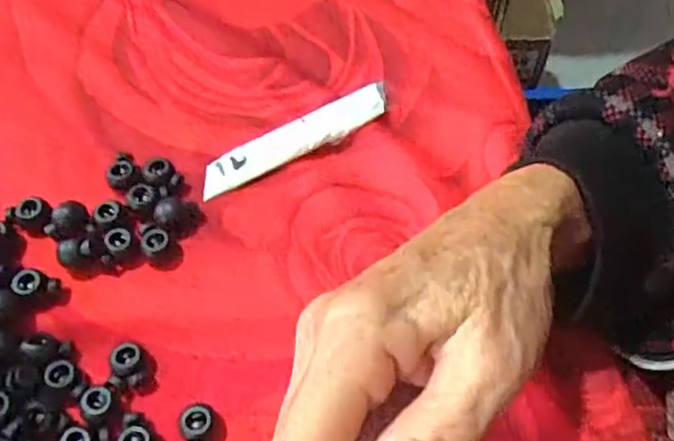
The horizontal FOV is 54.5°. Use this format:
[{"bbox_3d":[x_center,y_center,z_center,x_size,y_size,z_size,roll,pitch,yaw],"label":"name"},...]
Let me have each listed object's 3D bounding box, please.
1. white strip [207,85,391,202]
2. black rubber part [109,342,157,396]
[{"bbox_3d":[-0.020,-0.041,0.323,0.101,0.008,0.018,-26,63,-16],"label":"white strip"},{"bbox_3d":[-0.083,0.061,0.270,0.020,0.009,0.014,38,66,20],"label":"black rubber part"}]

